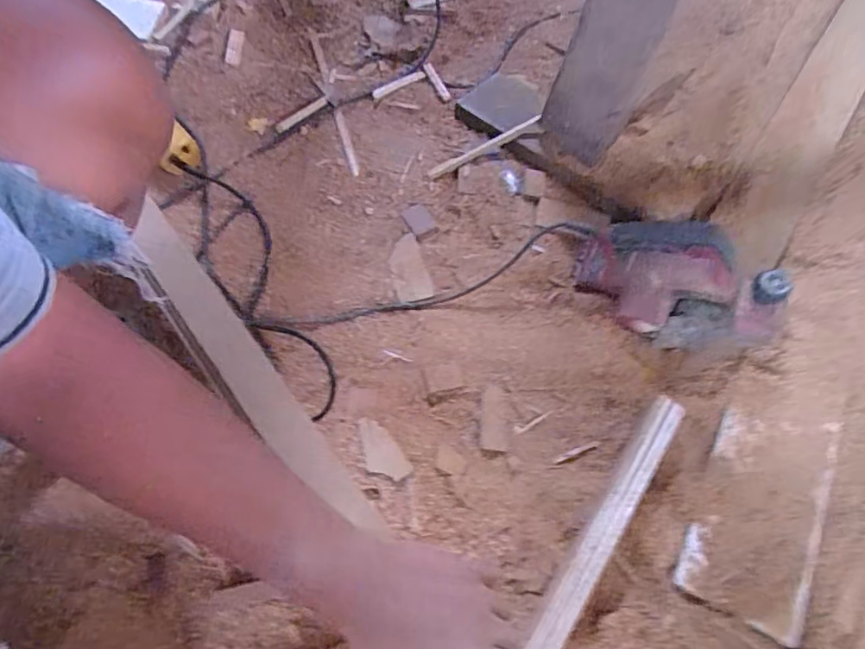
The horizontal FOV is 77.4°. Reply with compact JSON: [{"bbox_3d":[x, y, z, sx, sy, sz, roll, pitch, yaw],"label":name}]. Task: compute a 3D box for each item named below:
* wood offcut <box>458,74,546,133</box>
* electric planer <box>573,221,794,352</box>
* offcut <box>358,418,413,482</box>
[{"bbox_3d":[0.120,-0.356,0.863,0.104,0.015,0.127,-38,58,-10],"label":"wood offcut"},{"bbox_3d":[0.323,-0.045,0.681,0.264,0.136,0.118,23,63,8],"label":"electric planer"},{"bbox_3d":[-0.062,0.144,0.614,0.038,0.004,0.081,-34,70,-19],"label":"offcut"}]

